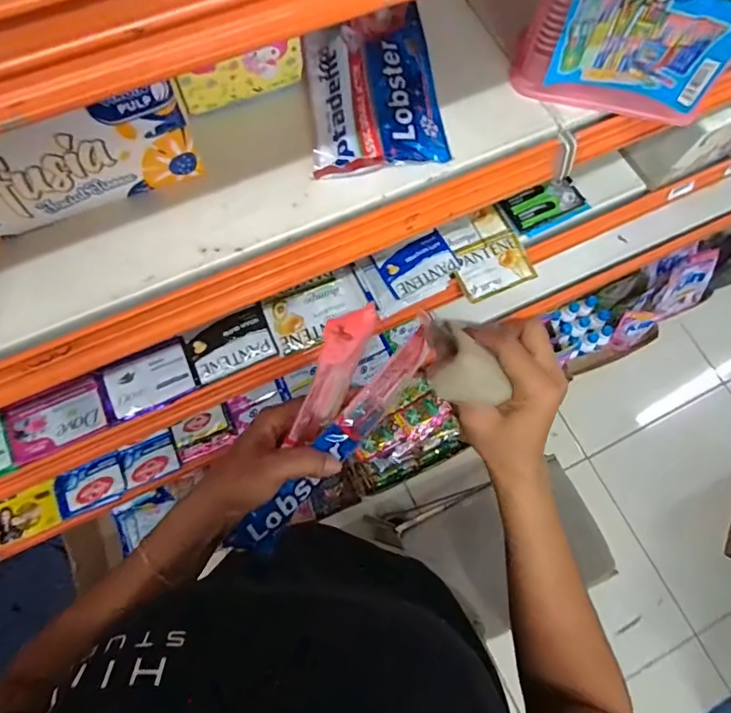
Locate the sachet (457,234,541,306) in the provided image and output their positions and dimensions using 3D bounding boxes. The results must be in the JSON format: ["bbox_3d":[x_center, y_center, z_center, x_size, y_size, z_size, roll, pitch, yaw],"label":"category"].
[{"bbox_3d":[0.154,-0.108,0.576,0.096,0.015,0.067,-23,75,-8],"label":"sachet"}]

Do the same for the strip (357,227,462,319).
[{"bbox_3d":[0.052,-0.100,0.561,0.113,0.013,0.070,-28,76,-10],"label":"strip"}]

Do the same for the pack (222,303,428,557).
[{"bbox_3d":[-0.029,0.065,0.347,0.054,0.084,0.206,30,103,7],"label":"pack"}]

